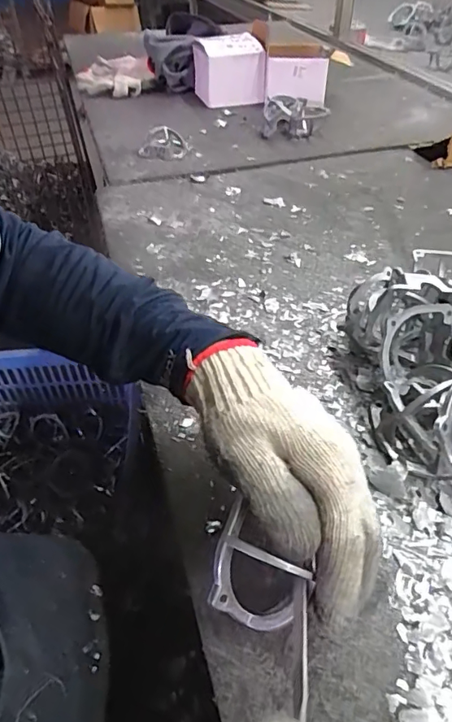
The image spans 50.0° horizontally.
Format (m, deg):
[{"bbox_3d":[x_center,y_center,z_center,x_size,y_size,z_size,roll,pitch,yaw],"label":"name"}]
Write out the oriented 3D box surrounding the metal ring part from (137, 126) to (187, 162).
[{"bbox_3d":[-0.116,-0.396,0.886,0.091,0.044,0.073,-3,44,-2],"label":"metal ring part"}]

